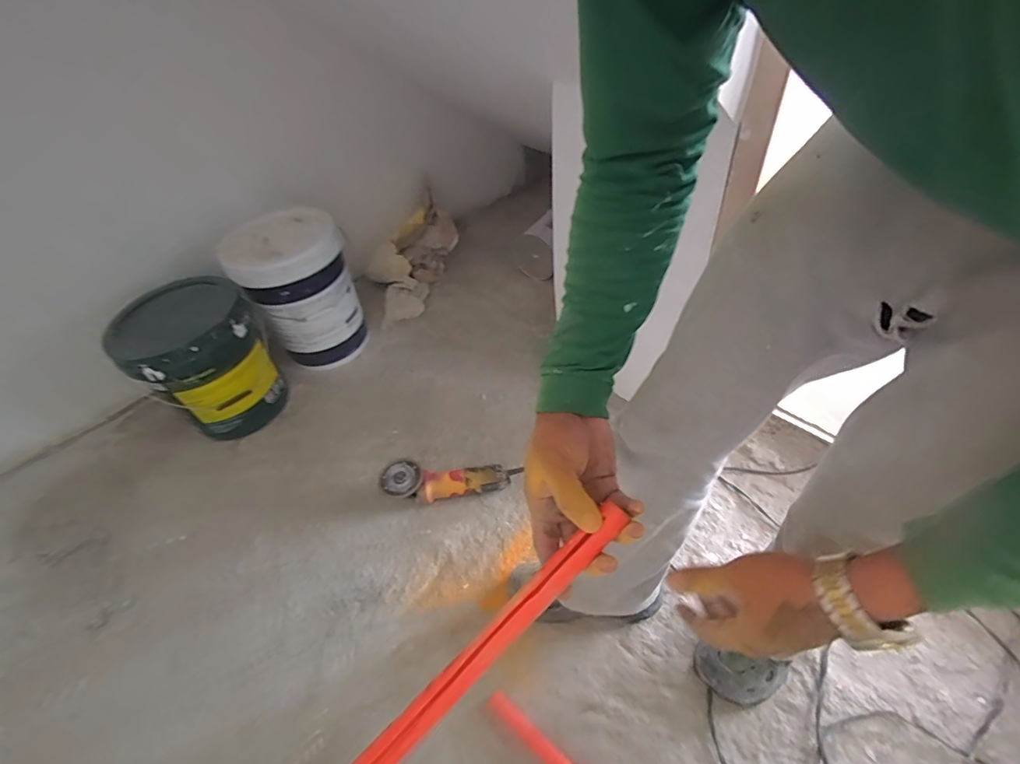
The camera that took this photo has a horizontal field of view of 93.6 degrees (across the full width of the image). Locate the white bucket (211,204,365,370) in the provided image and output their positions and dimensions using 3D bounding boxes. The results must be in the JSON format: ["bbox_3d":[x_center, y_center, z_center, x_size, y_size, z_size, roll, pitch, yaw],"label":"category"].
[{"bbox_3d":[-0.599,-0.241,1.410,0.295,0.420,0.276,-31,52,-21],"label":"white bucket"}]

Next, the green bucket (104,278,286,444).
[{"bbox_3d":[-0.797,-0.041,1.283,0.303,0.348,0.300,-37,54,-25],"label":"green bucket"}]

